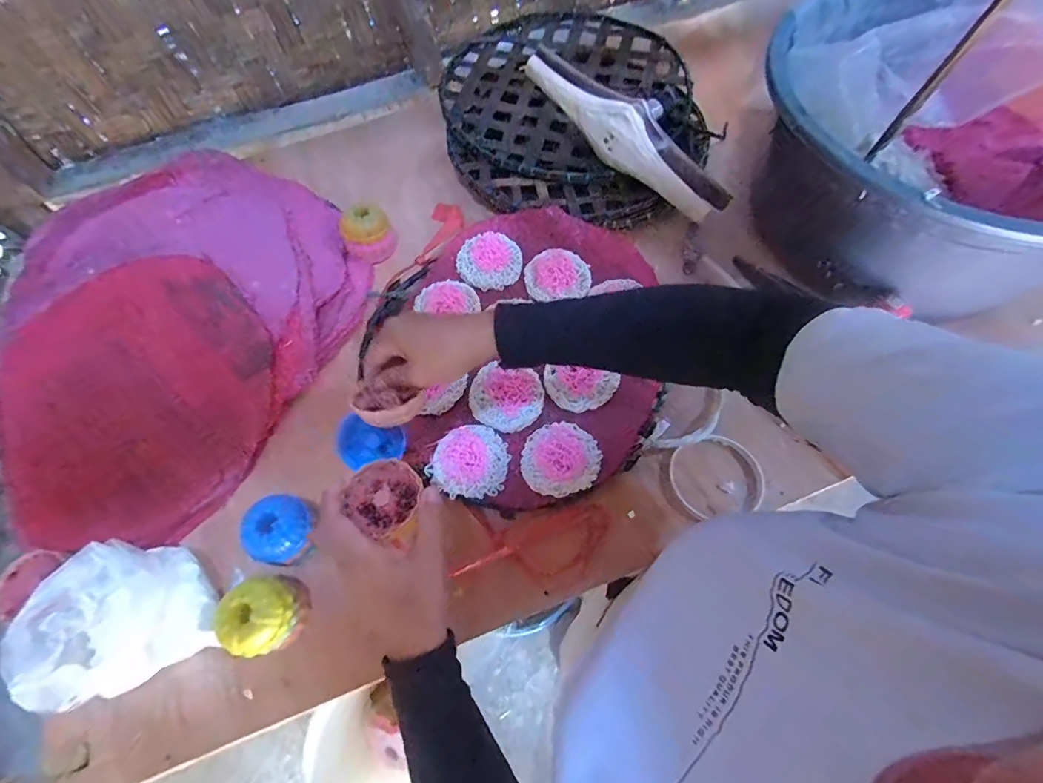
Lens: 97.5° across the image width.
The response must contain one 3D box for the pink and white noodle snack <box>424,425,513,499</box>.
[{"bbox_3d":[-0.051,0.068,0.455,0.076,0.012,0.071,-1,69,1],"label":"pink and white noodle snack"}]

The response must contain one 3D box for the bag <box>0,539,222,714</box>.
[{"bbox_3d":[-0.340,0.190,0.389,0.116,0.079,0.114,-31,71,-11],"label":"bag"}]

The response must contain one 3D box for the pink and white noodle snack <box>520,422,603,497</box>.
[{"bbox_3d":[0.038,0.065,0.448,0.073,0.025,0.075,-1,69,1],"label":"pink and white noodle snack"}]

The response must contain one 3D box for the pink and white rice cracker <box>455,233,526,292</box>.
[{"bbox_3d":[-0.039,-0.159,0.556,0.078,0.009,0.073,-3,69,1],"label":"pink and white rice cracker"}]

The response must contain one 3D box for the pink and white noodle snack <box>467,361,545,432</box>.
[{"bbox_3d":[-0.016,0.005,0.481,0.078,0.006,0.071,-1,69,1],"label":"pink and white noodle snack"}]

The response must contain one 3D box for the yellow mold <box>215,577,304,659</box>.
[{"bbox_3d":[-0.224,0.195,0.399,0.053,0.054,0.061,-2,68,0],"label":"yellow mold"}]

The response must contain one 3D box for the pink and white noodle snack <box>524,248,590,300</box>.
[{"bbox_3d":[0.044,-0.140,0.547,0.076,0.008,0.069,8,70,5],"label":"pink and white noodle snack"}]

